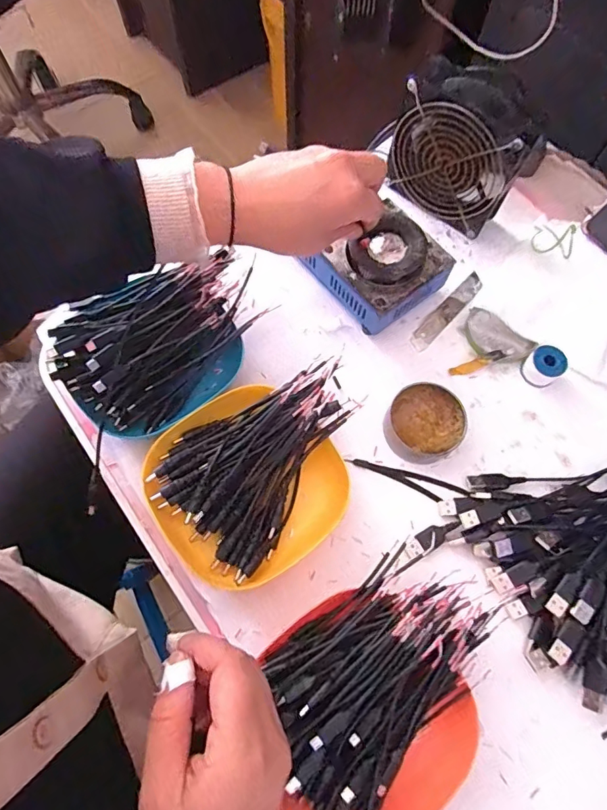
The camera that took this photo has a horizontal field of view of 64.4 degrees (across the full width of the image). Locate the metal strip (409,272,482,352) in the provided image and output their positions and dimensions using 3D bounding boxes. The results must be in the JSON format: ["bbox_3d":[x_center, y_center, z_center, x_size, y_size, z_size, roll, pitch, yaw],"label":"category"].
[{"bbox_3d":[0.139,-0.090,0.462,0.019,0.004,0.103,43,74,11],"label":"metal strip"}]

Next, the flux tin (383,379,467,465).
[{"bbox_3d":[0.100,0.015,0.407,0.067,0.025,0.061,0,69,-1],"label":"flux tin"}]

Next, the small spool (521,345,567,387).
[{"bbox_3d":[0.215,-0.036,0.429,0.028,0.021,0.028,0,69,-1],"label":"small spool"}]

